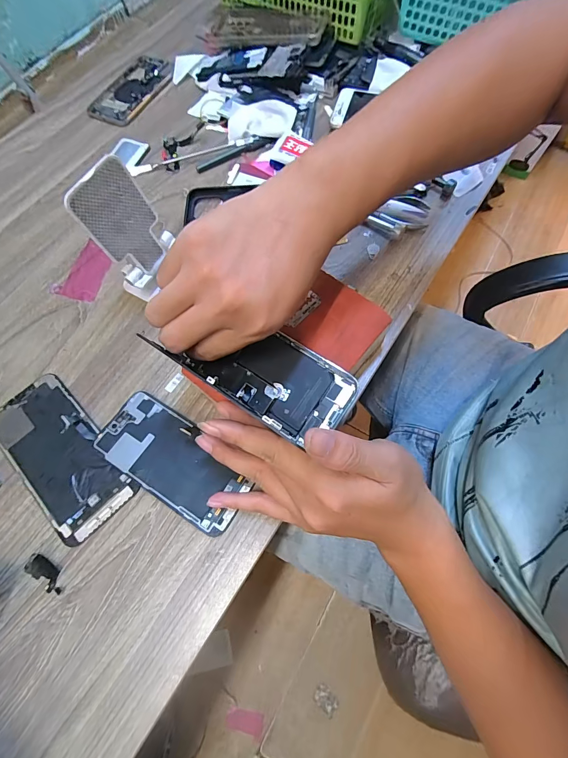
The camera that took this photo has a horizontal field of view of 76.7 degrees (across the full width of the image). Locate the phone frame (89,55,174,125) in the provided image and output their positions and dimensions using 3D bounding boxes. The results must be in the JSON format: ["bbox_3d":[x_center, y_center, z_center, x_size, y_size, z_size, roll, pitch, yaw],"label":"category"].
[{"bbox_3d":[-0.219,-0.419,0.521,0.079,0.008,0.138,25,71,12],"label":"phone frame"}]

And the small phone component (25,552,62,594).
[{"bbox_3d":[-0.191,0.155,0.287,0.037,0.004,0.016,30,73,14],"label":"small phone component"}]

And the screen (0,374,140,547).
[{"bbox_3d":[-0.204,0.066,0.323,0.155,0.006,0.077,42,76,17],"label":"screen"}]

